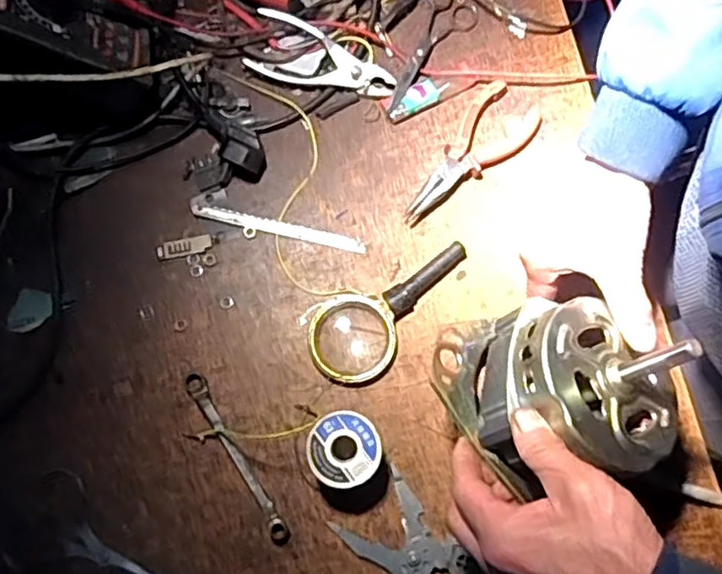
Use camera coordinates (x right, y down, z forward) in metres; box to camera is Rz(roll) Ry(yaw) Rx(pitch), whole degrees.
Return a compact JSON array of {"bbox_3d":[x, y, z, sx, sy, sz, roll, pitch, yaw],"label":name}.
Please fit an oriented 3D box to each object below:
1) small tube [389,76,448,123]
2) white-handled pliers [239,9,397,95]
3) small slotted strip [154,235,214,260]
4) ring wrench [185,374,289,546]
[{"bbox_3d":[0.048,-0.164,0.550,0.059,0.014,0.019,-32,81,-6],"label":"small tube"},{"bbox_3d":[-0.031,-0.196,0.547,0.125,0.024,0.050,13,80,2],"label":"white-handled pliers"},{"bbox_3d":[-0.146,-0.032,0.527,0.047,0.007,0.013,-10,80,-2],"label":"small slotted strip"},{"bbox_3d":[-0.095,0.129,0.487,0.015,0.008,0.143,-30,81,-5],"label":"ring wrench"}]

